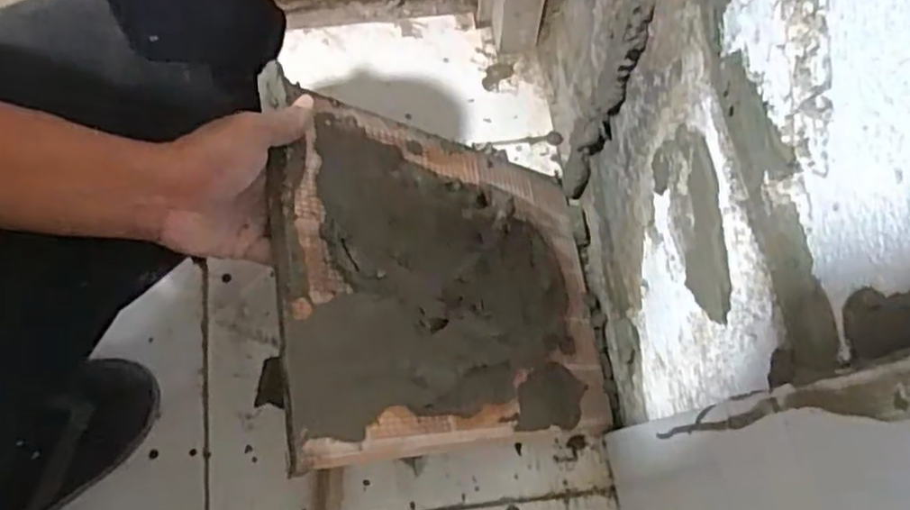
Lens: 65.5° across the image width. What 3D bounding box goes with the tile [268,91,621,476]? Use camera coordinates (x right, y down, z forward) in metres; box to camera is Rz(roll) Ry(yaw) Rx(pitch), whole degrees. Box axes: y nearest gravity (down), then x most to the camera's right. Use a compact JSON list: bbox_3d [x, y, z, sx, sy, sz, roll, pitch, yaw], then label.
[{"bbox_3d":[0.013,0.021,0.545,0.018,0.345,0.243,-22,70,37],"label":"tile"}]

